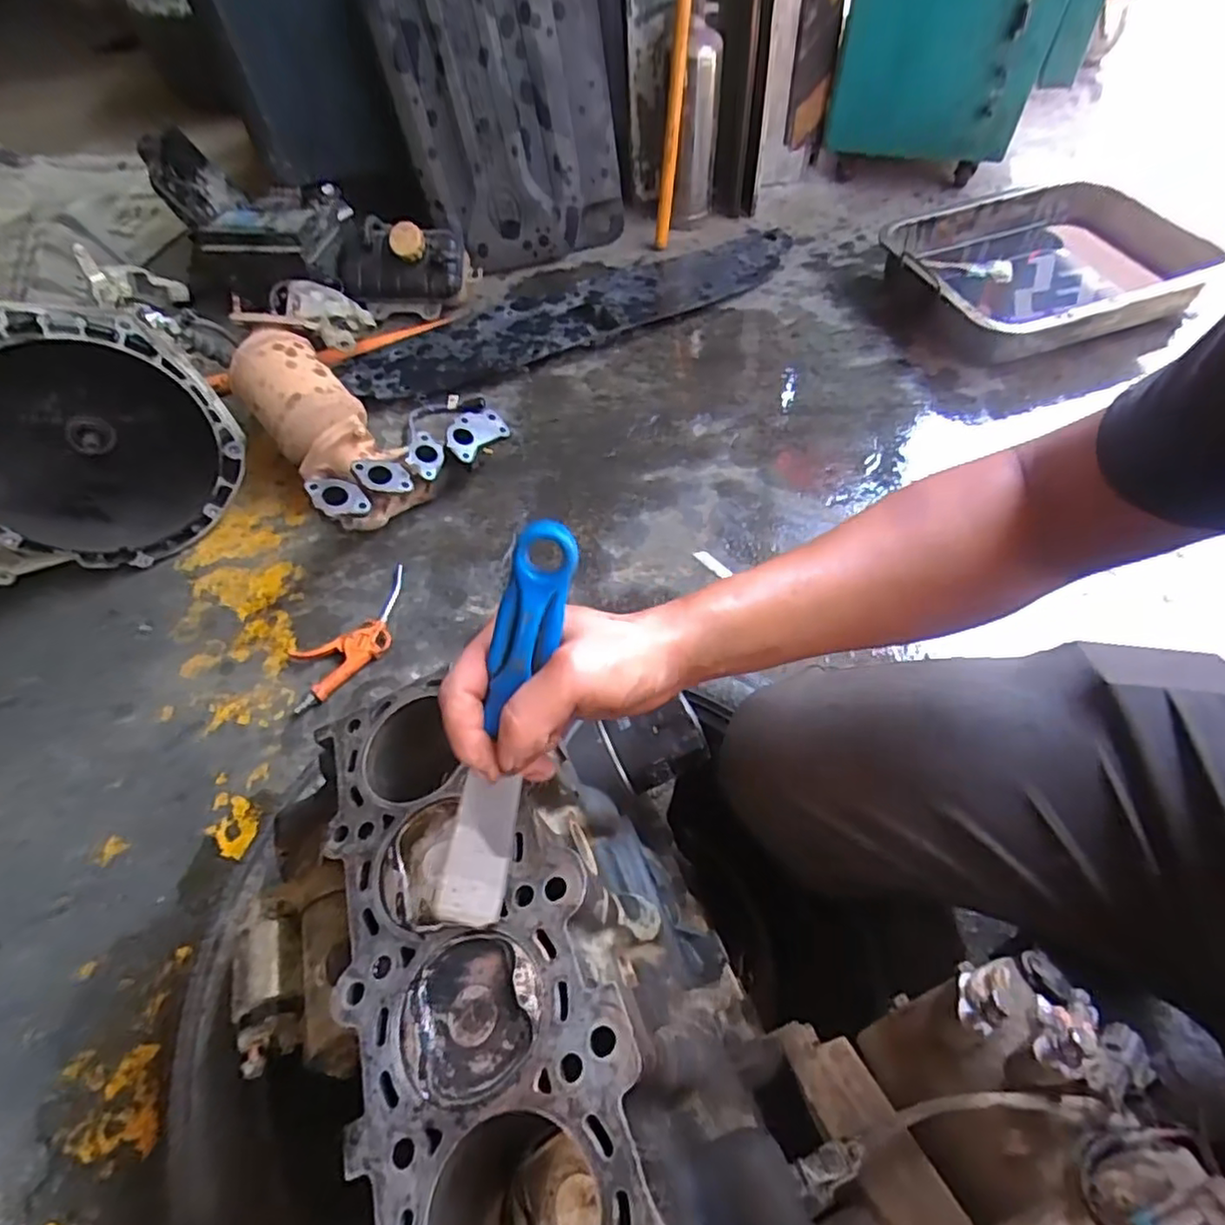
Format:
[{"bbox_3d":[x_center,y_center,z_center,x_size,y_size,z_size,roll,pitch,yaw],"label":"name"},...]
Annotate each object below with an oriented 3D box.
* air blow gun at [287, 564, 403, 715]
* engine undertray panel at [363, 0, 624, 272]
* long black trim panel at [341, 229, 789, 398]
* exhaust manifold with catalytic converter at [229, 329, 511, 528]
[{"bbox_3d":[-0.345,0.030,0.880,0.100,0.020,0.217,38,66,26],"label":"air blow gun"},{"bbox_3d":[-0.205,-0.951,1.190,0.392,0.571,0.093,-8,42,2],"label":"engine undertray panel"},{"bbox_3d":[-0.054,-0.599,1.284,0.944,0.054,0.280,-22,57,-10],"label":"long black trim panel"},{"bbox_3d":[-0.360,-0.297,0.990,0.306,0.153,0.354,-38,61,-19],"label":"exhaust manifold with catalytic converter"}]

